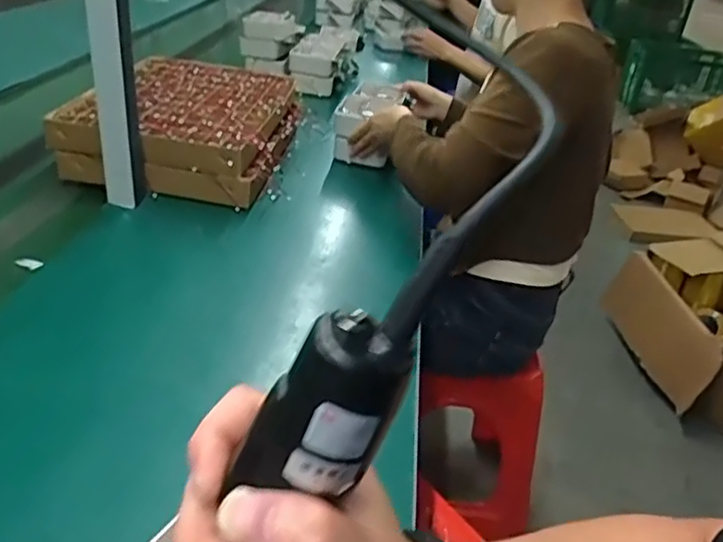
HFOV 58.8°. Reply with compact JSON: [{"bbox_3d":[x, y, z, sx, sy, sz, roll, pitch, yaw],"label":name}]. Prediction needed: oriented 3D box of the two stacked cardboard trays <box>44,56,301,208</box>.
[{"bbox_3d":[-0.284,-0.242,1.076,0.317,0.108,0.409,7,30,0],"label":"two stacked cardboard trays"}]

